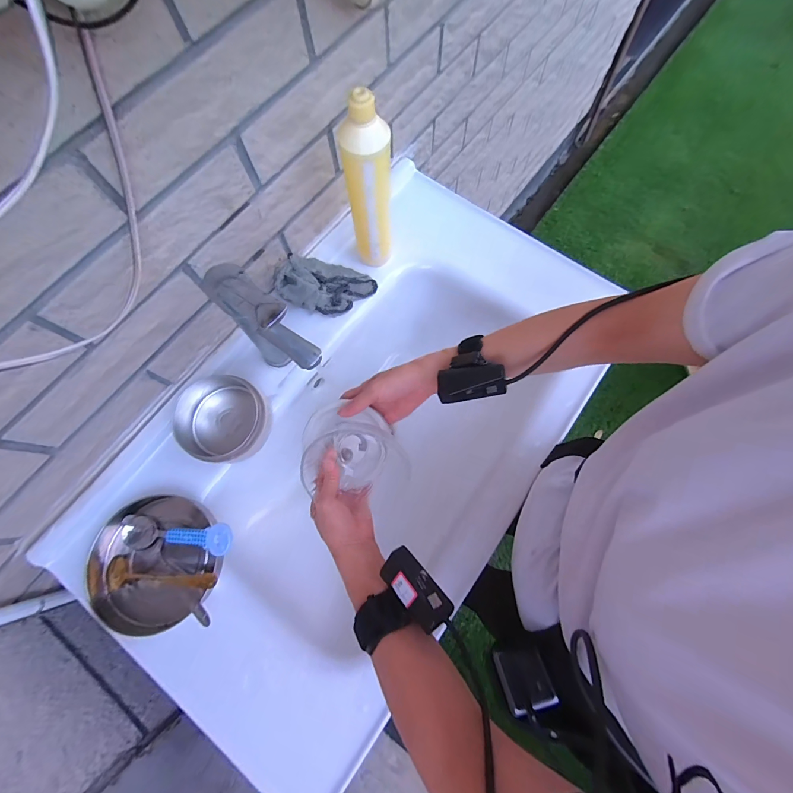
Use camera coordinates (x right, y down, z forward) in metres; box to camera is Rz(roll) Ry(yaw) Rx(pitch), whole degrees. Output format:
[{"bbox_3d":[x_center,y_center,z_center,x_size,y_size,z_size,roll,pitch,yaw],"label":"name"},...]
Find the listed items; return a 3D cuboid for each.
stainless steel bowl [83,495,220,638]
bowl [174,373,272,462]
[{"bbox_3d":[-0.315,0.211,0.461,0.153,0.049,0.156,0,74,1],"label":"stainless steel bowl"},{"bbox_3d":[-0.227,0.030,0.480,0.107,0.054,0.112,0,74,1],"label":"bowl"}]

